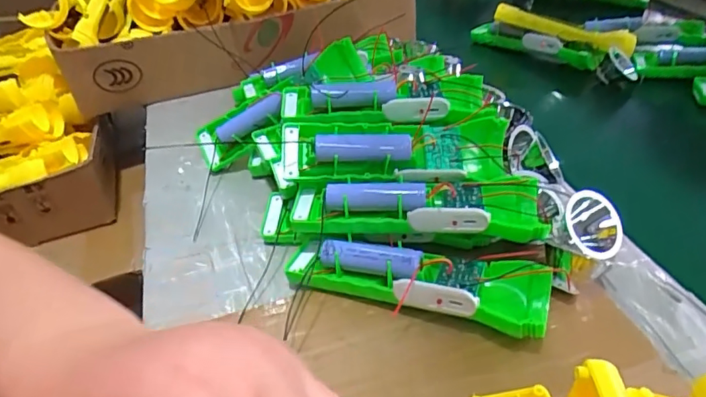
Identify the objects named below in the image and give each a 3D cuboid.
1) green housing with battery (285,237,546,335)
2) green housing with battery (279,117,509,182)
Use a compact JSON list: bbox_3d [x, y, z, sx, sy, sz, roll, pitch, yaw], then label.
[{"bbox_3d":[0.036,0.050,0.322,0.161,0.033,0.047,10,40,19],"label":"green housing with battery"},{"bbox_3d":[0.031,-0.036,0.364,0.159,0.026,0.048,-1,63,-3],"label":"green housing with battery"}]

